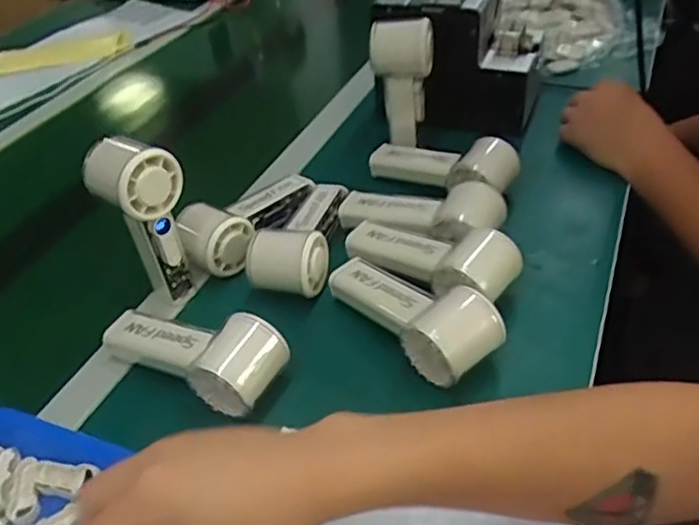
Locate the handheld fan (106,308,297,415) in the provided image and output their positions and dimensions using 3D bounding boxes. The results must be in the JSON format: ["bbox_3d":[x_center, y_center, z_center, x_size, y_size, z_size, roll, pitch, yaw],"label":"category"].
[{"bbox_3d":[-0.120,0.064,0.501,0.157,0.055,0.062,20,45,27],"label":"handheld fan"}]

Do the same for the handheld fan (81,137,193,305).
[{"bbox_3d":[-0.175,-0.036,0.544,0.066,0.140,0.053,25,48,32],"label":"handheld fan"}]

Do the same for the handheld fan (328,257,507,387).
[{"bbox_3d":[0.049,0.035,0.509,0.061,0.068,0.158,-27,44,-25],"label":"handheld fan"}]

